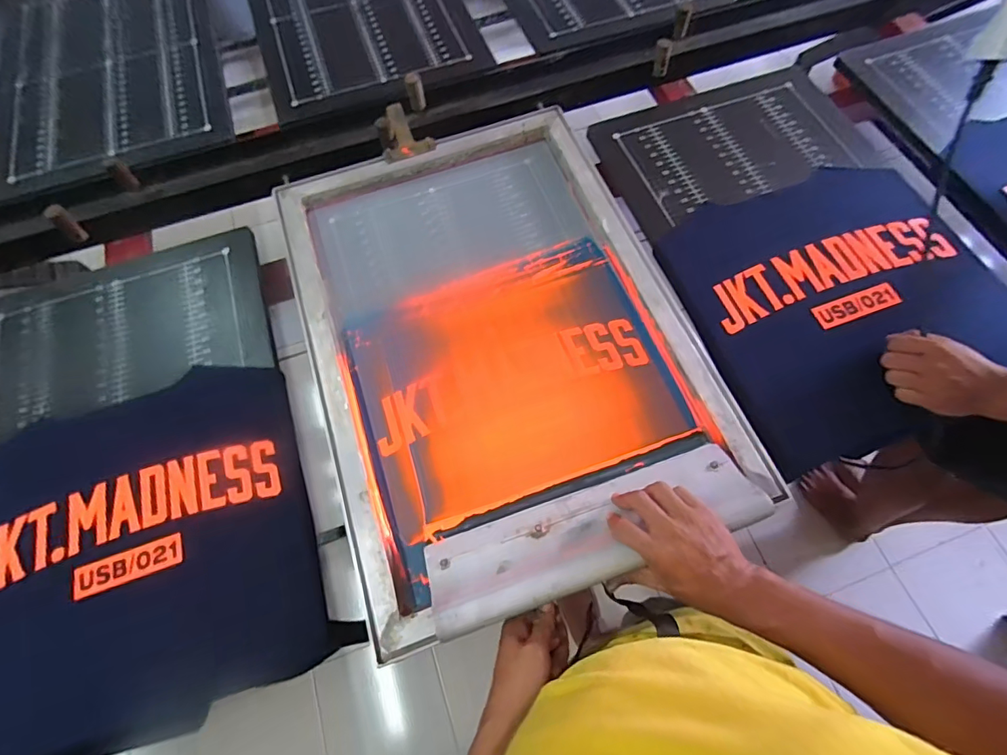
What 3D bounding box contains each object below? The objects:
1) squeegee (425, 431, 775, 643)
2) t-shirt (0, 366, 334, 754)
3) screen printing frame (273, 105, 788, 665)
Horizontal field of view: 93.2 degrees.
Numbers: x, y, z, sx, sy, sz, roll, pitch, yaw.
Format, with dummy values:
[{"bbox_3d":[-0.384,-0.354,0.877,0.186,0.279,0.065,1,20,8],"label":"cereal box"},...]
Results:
[{"bbox_3d":[0.094,0.166,0.501,0.342,0.035,0.109,-21,38,-8],"label":"squeegee"},{"bbox_3d":[-0.442,0.205,0.566,0.411,0.051,0.387,-17,68,-6],"label":"t-shirt"},{"bbox_3d":[-0.018,-0.075,0.631,0.465,0.032,0.631,-19,68,-7],"label":"screen printing frame"}]

